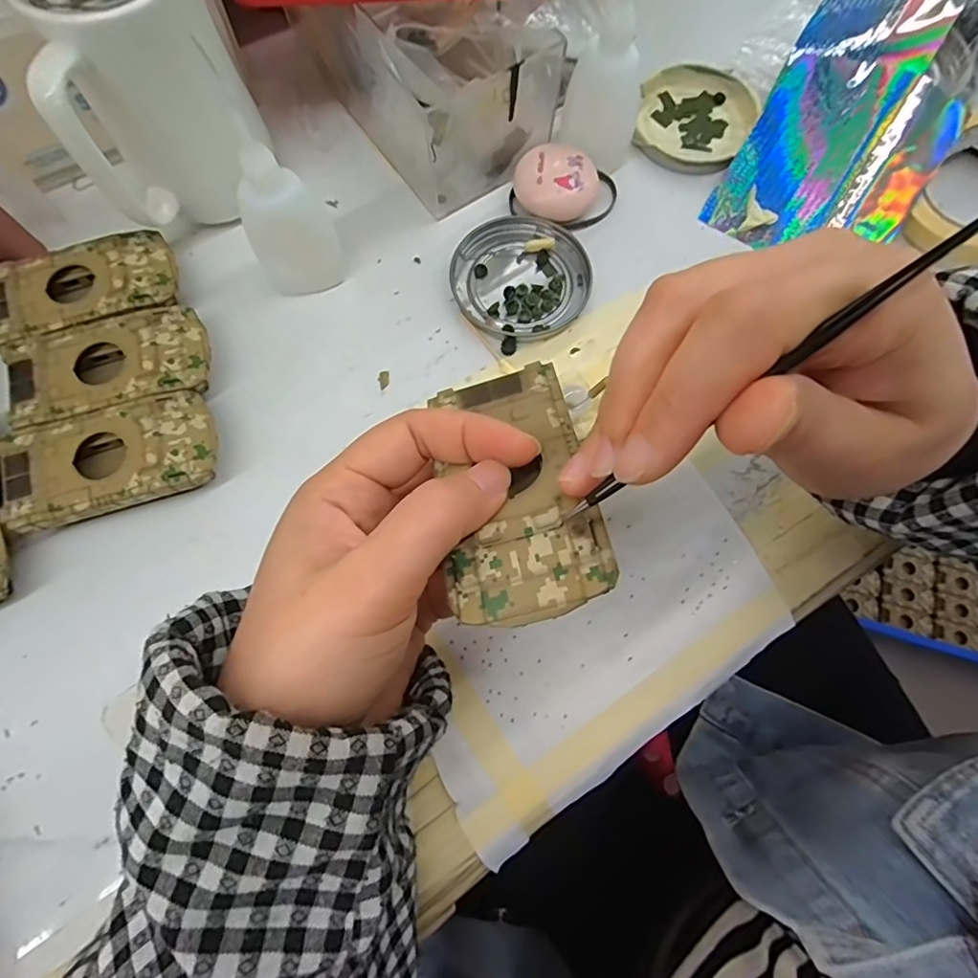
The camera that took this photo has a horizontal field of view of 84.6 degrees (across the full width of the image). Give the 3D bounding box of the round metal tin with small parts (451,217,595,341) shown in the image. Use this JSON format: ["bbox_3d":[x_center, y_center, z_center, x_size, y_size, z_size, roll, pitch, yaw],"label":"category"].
[{"bbox_3d":[0.018,-0.123,0.311,0.077,0.009,0.075,0,74,-1],"label":"round metal tin with small parts"}]

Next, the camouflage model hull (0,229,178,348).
[{"bbox_3d":[-0.218,-0.107,0.294,0.094,0.020,0.050,-19,75,-6],"label":"camouflage model hull"}]

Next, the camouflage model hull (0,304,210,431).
[{"bbox_3d":[-0.194,-0.062,0.282,0.094,0.021,0.051,-16,75,-6],"label":"camouflage model hull"}]

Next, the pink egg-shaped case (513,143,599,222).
[{"bbox_3d":[0.039,-0.180,0.318,0.046,0.021,0.039,32,76,8],"label":"pink egg-shaped case"}]

